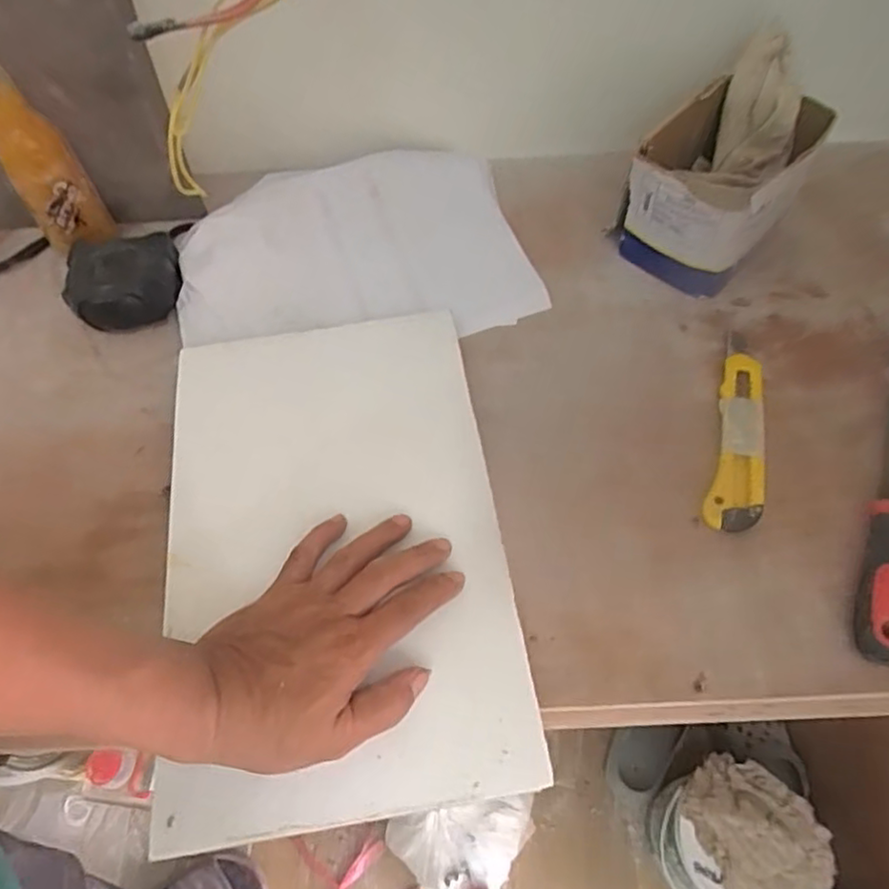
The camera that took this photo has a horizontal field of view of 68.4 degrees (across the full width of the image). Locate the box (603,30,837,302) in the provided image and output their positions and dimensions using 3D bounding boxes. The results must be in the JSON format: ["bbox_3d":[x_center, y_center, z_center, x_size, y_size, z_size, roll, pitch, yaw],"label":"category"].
[{"bbox_3d":[0.221,-0.207,0.519,0.150,0.118,0.105,-38,66,-18],"label":"box"}]

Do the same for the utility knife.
[{"bbox_3d":[0.214,-0.015,0.471,0.033,0.019,0.170,15,62,10],"label":"utility knife"}]

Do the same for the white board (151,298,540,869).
[{"bbox_3d":[-0.074,0.056,0.427,0.211,0.009,0.333,-9,60,-3],"label":"white board"}]

